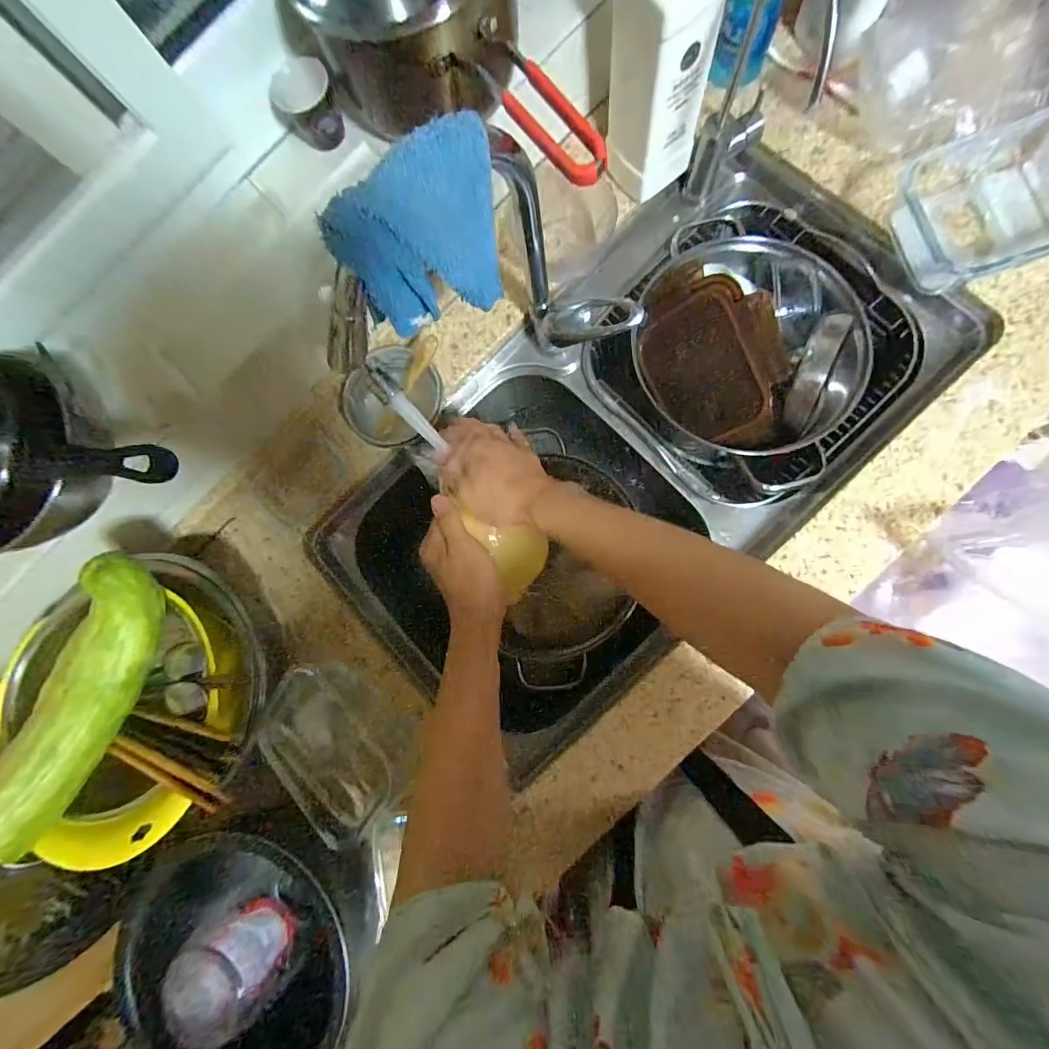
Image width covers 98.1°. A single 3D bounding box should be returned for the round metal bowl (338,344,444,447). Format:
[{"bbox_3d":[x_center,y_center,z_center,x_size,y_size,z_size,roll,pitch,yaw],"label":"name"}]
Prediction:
[{"bbox_3d":[-0.152,-0.145,0.548,0.115,0.052,0.115,-1,84,8],"label":"round metal bowl"}]

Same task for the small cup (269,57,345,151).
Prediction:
[{"bbox_3d":[-0.203,-0.398,0.431,0.054,0.056,0.050,-1,84,8],"label":"small cup"}]

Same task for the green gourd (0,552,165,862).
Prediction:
[{"bbox_3d":[-0.402,0.154,0.410,0.057,0.081,0.250,25,88,10],"label":"green gourd"}]

